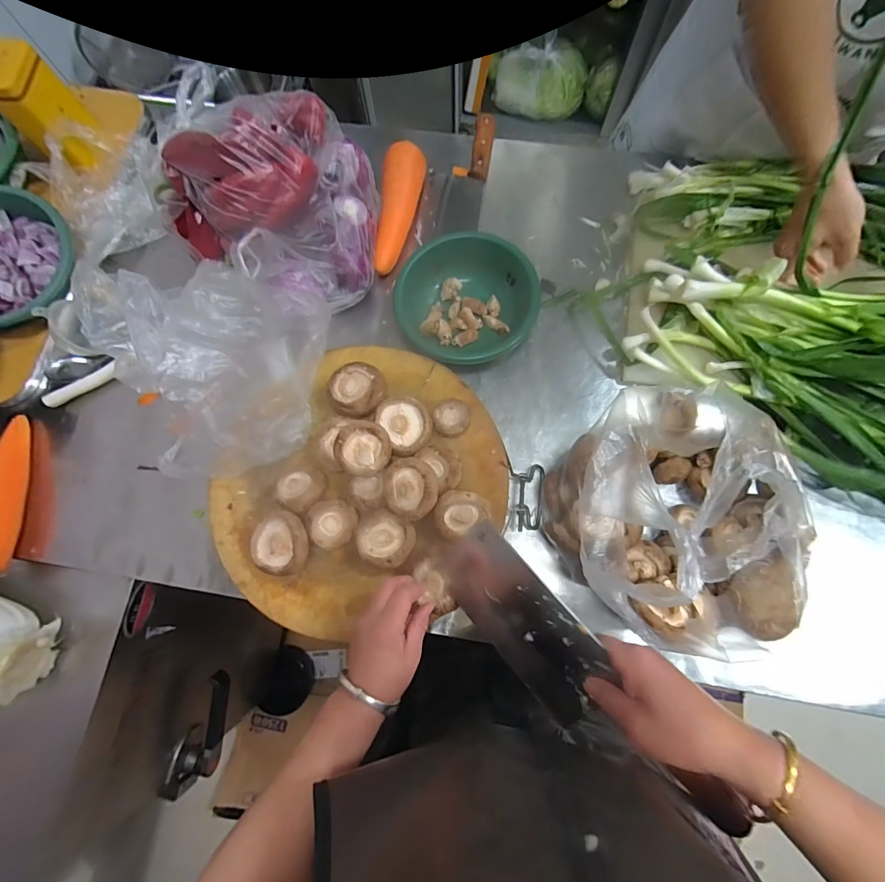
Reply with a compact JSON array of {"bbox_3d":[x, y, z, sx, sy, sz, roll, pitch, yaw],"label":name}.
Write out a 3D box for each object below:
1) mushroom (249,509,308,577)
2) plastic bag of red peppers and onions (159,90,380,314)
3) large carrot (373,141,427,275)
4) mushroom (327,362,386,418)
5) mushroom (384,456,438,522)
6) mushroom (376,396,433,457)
[{"bbox_3d":[-0.185,0.118,0.460,0.070,0.045,0.068,-3,76,1],"label":"mushroom"},{"bbox_3d":[-0.245,-0.324,0.549,0.289,0.138,0.252,-7,76,0],"label":"plastic bag of red peppers and onions"},{"bbox_3d":[-0.072,-0.364,0.629,0.057,0.061,0.201,10,77,4],"label":"large carrot"},{"bbox_3d":[-0.109,-0.063,0.512,0.069,0.037,0.070,0,76,1],"label":"mushroom"},{"bbox_3d":[-0.036,0.054,0.457,0.059,0.032,0.068,-7,76,0],"label":"mushroom"},{"bbox_3d":[-0.044,-0.019,0.502,0.059,0.032,0.074,-28,77,-5],"label":"mushroom"}]

